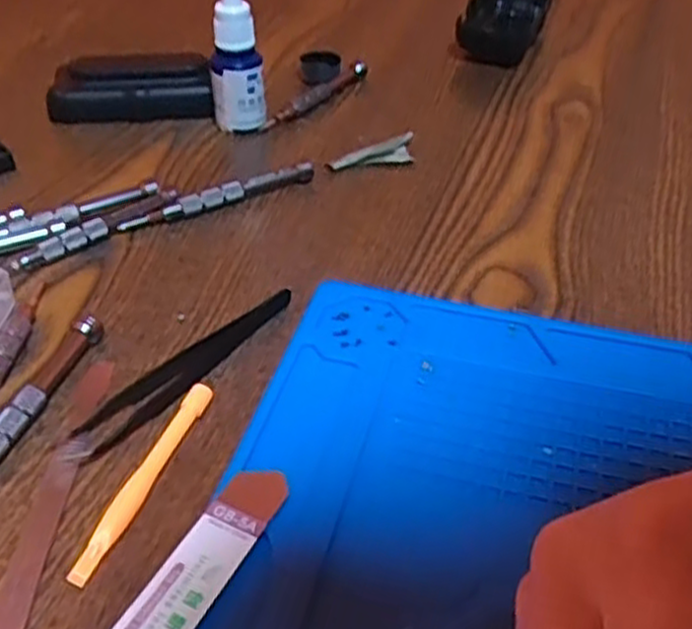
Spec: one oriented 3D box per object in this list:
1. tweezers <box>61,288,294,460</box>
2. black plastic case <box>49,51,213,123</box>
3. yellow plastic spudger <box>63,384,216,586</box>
[{"bbox_3d":[-0.062,0.021,0.308,0.018,0.005,0.111,28,47,29],"label":"tweezers"},{"bbox_3d":[-0.128,-0.136,0.472,0.097,0.035,0.022,2,40,2],"label":"black plastic case"},{"bbox_3d":[-0.067,0.054,0.266,0.009,0.007,0.083,12,41,14],"label":"yellow plastic spudger"}]

